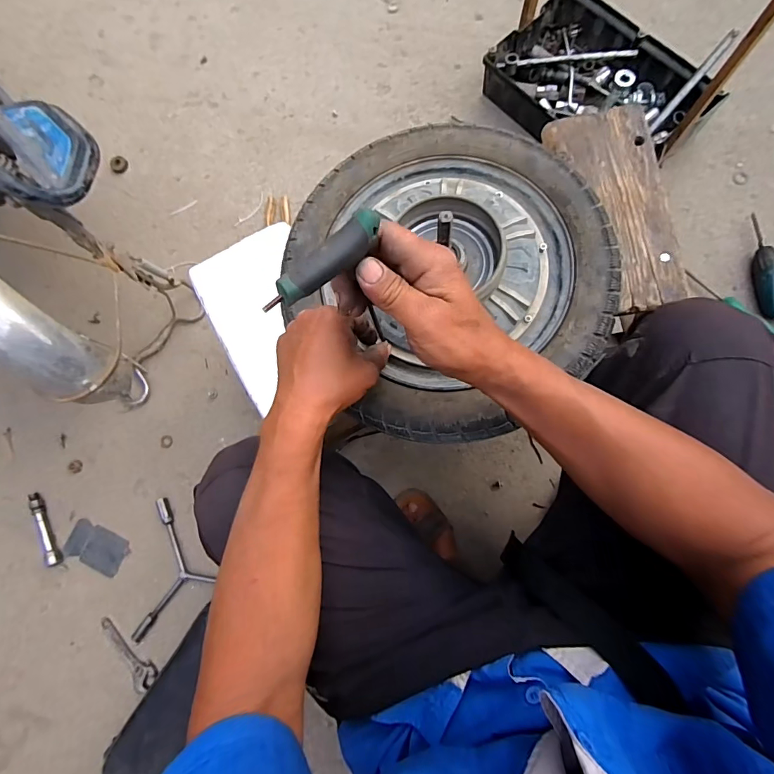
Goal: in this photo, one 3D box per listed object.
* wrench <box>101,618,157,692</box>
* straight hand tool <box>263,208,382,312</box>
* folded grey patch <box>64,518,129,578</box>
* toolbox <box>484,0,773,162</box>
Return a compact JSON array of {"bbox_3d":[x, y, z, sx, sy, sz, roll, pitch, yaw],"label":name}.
[{"bbox_3d":[-0.467,0.474,0.739,0.145,0.013,0.040,43,88,12],"label":"wrench"},{"bbox_3d":[-0.038,-0.076,0.258,0.087,0.020,0.017,-41,82,-9],"label":"straight hand tool"},{"bbox_3d":[-0.544,0.300,0.776,0.117,0.009,0.072,21,80,8],"label":"folded grey patch"},{"bbox_3d":[0.377,-0.578,0.628,0.377,0.402,0.217,38,88,9],"label":"toolbox"}]

